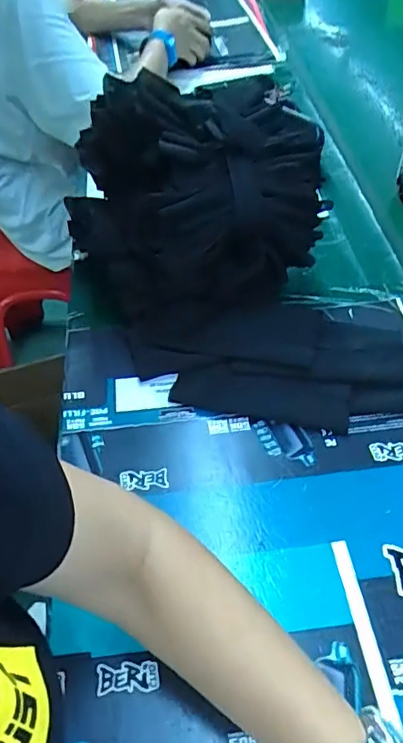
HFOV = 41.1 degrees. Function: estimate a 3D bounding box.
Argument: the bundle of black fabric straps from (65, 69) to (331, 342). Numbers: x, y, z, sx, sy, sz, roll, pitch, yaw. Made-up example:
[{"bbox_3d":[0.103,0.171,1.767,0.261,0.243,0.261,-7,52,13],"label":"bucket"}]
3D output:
[{"bbox_3d":[-0.013,-0.173,0.565,0.245,0.217,0.181,-10,50,-7],"label":"bundle of black fabric straps"}]

